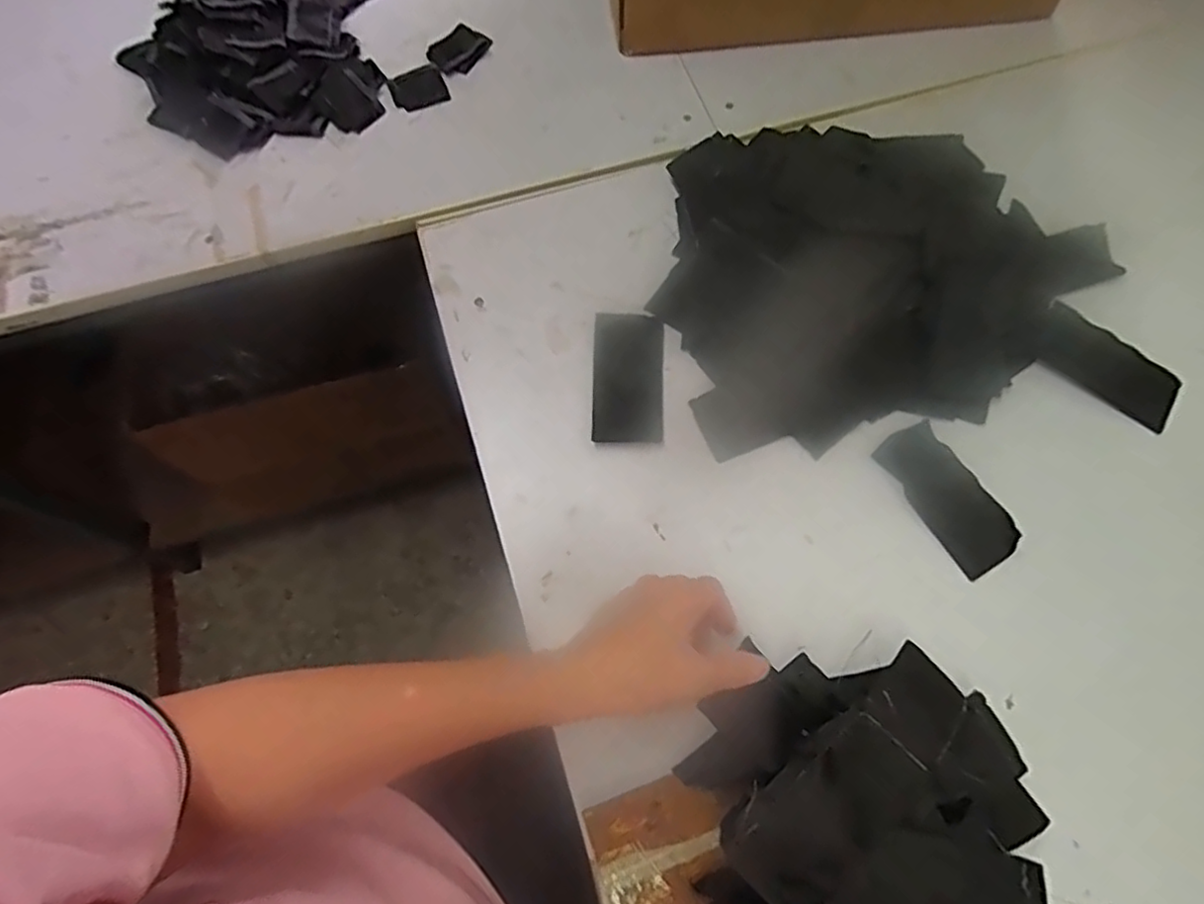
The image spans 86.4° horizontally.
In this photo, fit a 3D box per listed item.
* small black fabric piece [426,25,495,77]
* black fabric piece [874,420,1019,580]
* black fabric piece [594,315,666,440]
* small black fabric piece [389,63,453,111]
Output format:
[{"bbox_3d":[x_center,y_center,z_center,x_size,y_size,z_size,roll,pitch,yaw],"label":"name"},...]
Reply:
[{"bbox_3d":[-0.149,-0.414,0.659,0.061,0.010,0.056,-42,73,-14],"label":"small black fabric piece"},{"bbox_3d":[0.253,0.032,0.468,0.048,0.012,0.111,-29,70,-10],"label":"black fabric piece"},{"bbox_3d":[0.022,-0.061,0.511,0.054,0.006,0.116,2,64,-1],"label":"black fabric piece"},{"bbox_3d":[-0.184,-0.364,0.639,0.053,0.008,0.051,-22,69,-7],"label":"small black fabric piece"}]

